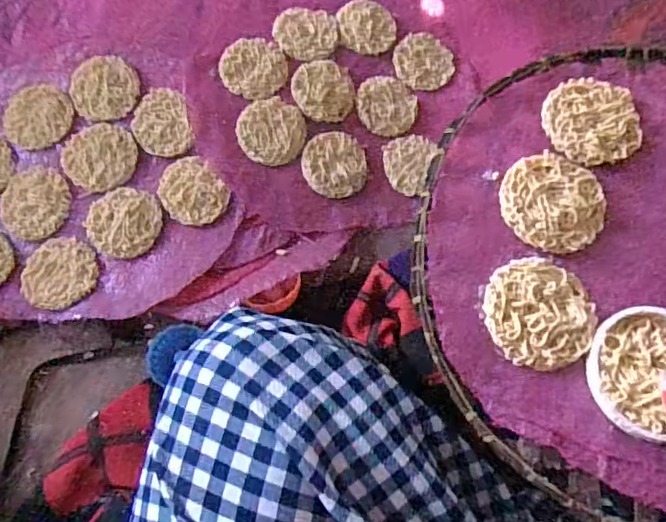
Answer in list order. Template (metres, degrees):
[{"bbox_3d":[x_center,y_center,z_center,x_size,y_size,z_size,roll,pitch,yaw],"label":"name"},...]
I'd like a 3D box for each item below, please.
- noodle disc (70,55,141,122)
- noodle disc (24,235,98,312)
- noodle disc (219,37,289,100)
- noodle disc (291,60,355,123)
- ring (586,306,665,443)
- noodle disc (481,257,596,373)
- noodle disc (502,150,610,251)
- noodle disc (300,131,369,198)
[{"bbox_3d":[-0.253,-0.192,0.649,0.075,0.014,0.073,0,74,-1],"label":"noodle disc"},{"bbox_3d":[-0.282,0.012,0.600,0.073,0.013,0.070,0,74,-1],"label":"noodle disc"},{"bbox_3d":[-0.091,-0.224,0.666,0.073,0.009,0.081,13,74,2],"label":"noodle disc"},{"bbox_3d":[-0.011,-0.199,0.672,0.070,0.017,0.078,10,74,2],"label":"noodle disc"},{"bbox_3d":[0.210,0.071,0.382,0.080,0.017,0.091,21,67,4],"label":"ring"},{"bbox_3d":[0.142,0.035,0.397,0.074,0.015,0.077,2,67,-4],"label":"noodle disc"},{"bbox_3d":[0.161,-0.043,0.426,0.075,0.013,0.074,2,67,-4],"label":"noodle disc"},{"bbox_3d":[0.003,-0.109,0.653,0.073,0.004,0.077,-4,77,-18],"label":"noodle disc"}]

